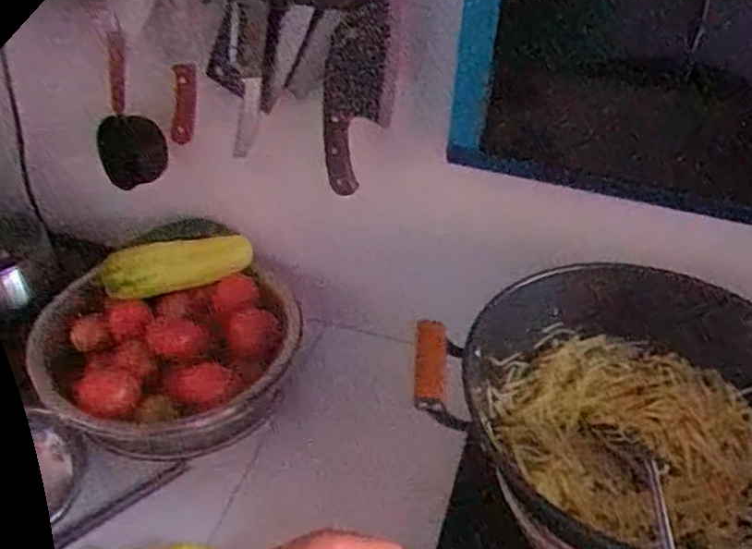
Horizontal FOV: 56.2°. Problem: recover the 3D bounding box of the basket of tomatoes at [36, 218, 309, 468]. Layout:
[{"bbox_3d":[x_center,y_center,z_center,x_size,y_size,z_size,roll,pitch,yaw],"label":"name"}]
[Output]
[{"bbox_3d":[-0.276,0.095,0.949,0.345,0.139,0.305,-10,41,-14],"label":"basket of tomatoes"}]

